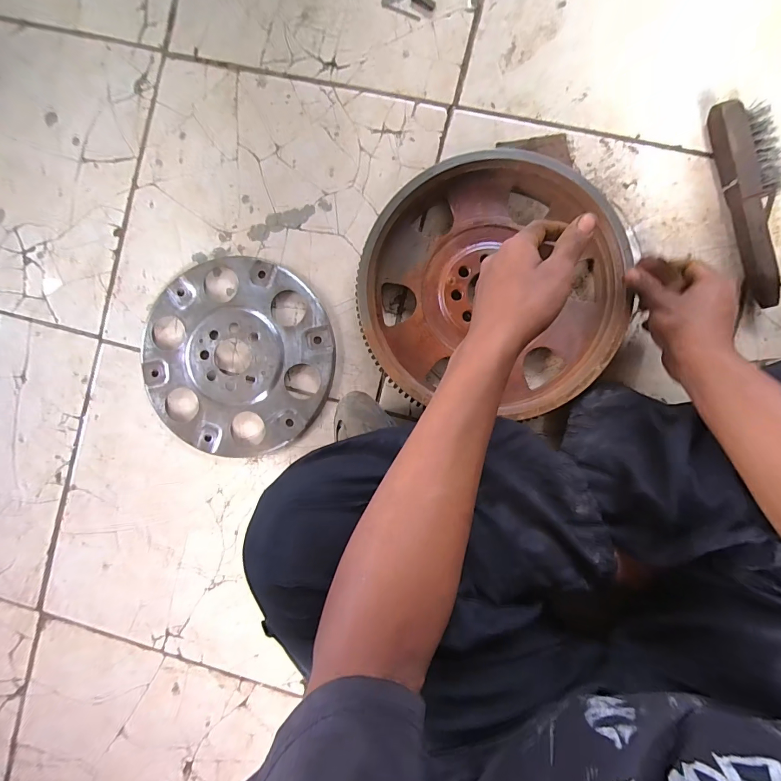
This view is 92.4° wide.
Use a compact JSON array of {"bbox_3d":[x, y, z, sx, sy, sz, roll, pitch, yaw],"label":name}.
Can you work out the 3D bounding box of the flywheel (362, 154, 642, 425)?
[{"bbox_3d":[0.119,-0.133,0.452,0.298,0.044,0.303,11,92,4],"label":"flywheel"}]

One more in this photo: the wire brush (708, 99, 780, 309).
[{"bbox_3d":[0.437,-0.224,0.442,0.053,0.040,0.237,-17,90,4],"label":"wire brush"}]

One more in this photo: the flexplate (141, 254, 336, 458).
[{"bbox_3d":[-0.207,-0.047,0.507,0.261,0.024,0.256,0,92,4],"label":"flexplate"}]

